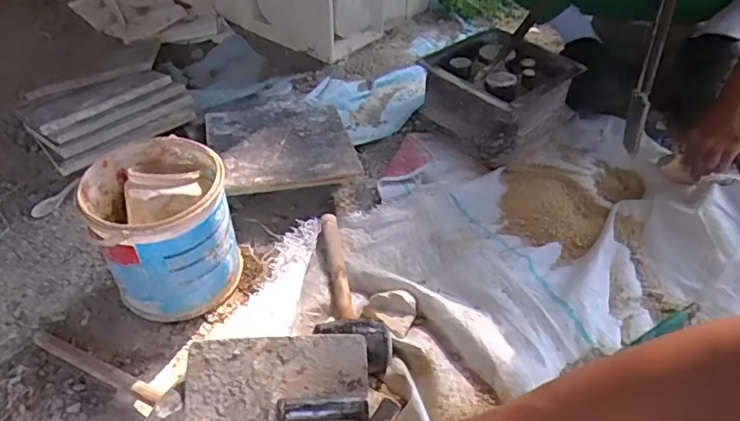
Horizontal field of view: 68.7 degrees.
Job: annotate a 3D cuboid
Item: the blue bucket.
[{"bbox_3d":[-0.281,0.028,0.759,0.170,0.186,0.174,-1,43,1],"label":"blue bucket"}]

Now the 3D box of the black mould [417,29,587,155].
[{"bbox_3d":[0.250,-0.248,1.109,0.258,0.122,0.242,-30,50,-26],"label":"black mould"}]

